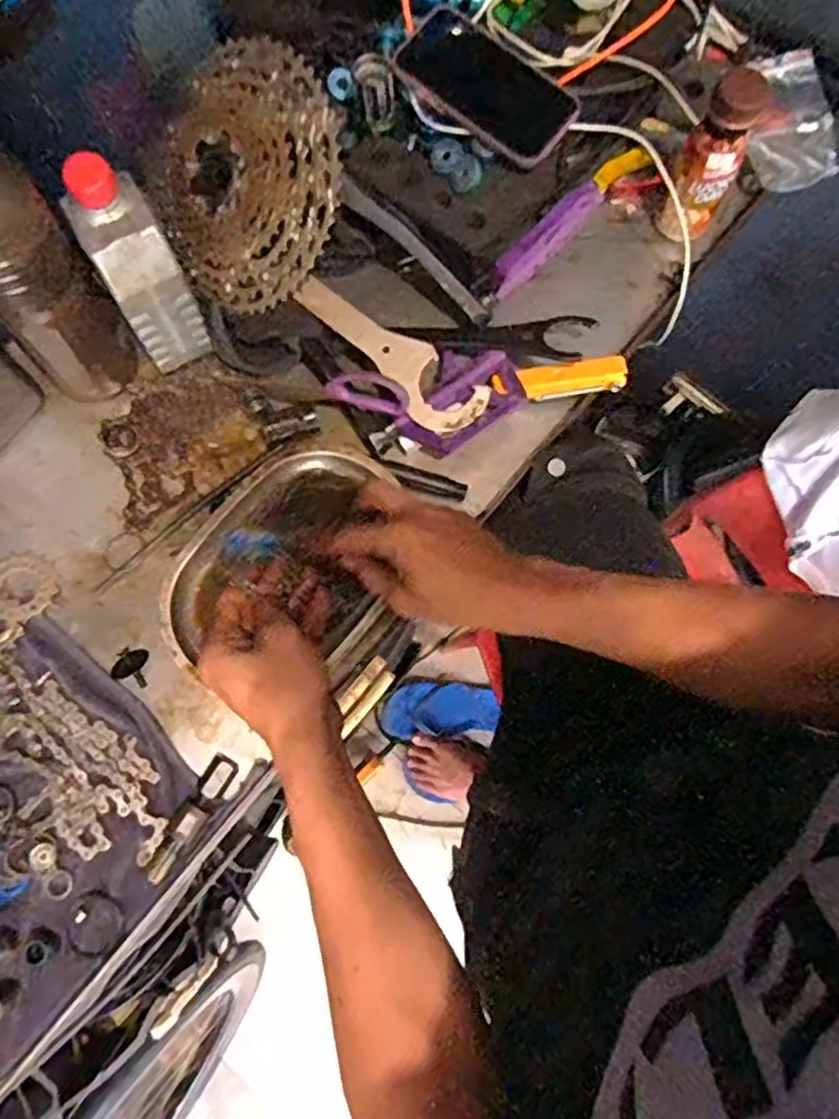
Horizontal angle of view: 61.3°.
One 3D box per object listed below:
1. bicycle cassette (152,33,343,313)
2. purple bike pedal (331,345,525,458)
[{"bbox_3d":[-0.137,-0.310,0.572,0.169,0.042,0.182,7,107,23],"label":"bicycle cassette"},{"bbox_3d":[0.013,-0.133,0.596,0.148,0.058,0.088,-24,80,-6],"label":"purple bike pedal"}]

